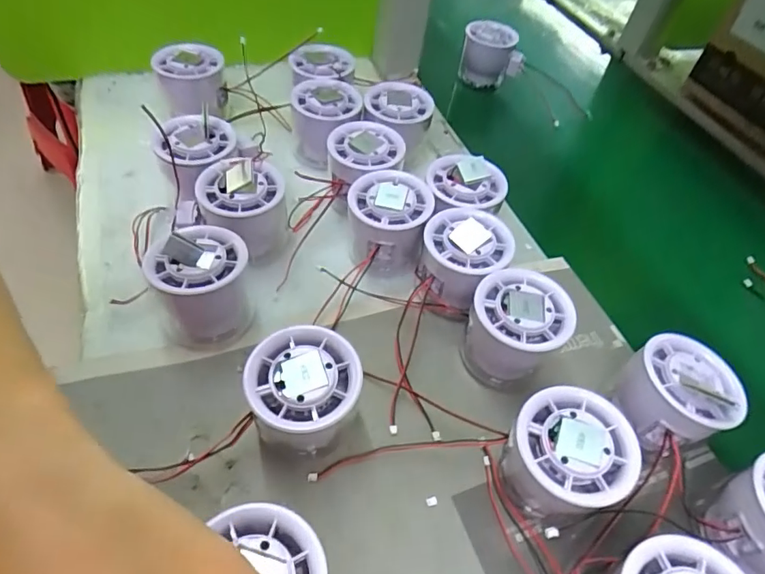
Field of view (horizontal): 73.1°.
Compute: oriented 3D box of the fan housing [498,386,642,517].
[{"bbox_3d":[0.095,0.090,0.268,0.057,0.056,0.056,4,50,-5],"label":"fan housing"}]

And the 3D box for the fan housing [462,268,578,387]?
[{"bbox_3d":[0.083,0.027,0.317,0.054,0.055,0.053,4,50,-5],"label":"fan housing"}]

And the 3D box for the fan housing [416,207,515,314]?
[{"bbox_3d":[0.053,-0.018,0.342,0.057,0.043,0.060,19,52,8],"label":"fan housing"}]

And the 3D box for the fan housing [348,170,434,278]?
[{"bbox_3d":[0.006,-0.044,0.365,0.055,0.054,0.052,-1,51,1],"label":"fan housing"}]

